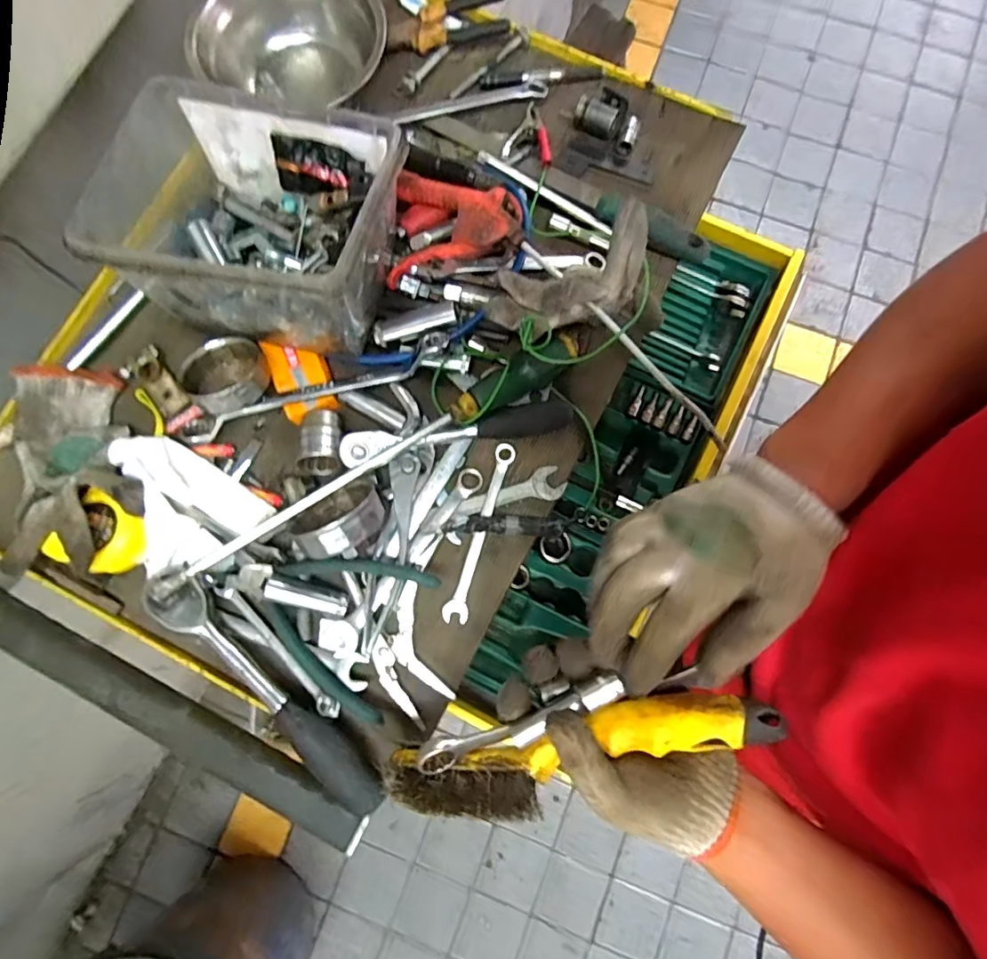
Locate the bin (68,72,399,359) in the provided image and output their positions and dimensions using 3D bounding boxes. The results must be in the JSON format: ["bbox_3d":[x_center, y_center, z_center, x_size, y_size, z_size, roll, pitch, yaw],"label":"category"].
[{"bbox_3d":[-0.179,-0.199,0.422,0.197,0.122,0.153,7,80,2],"label":"bin"}]

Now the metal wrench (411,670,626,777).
[{"bbox_3d":[0.017,0.158,0.342,0.137,0.017,0.020,-23,80,6],"label":"metal wrench"}]

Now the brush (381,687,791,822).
[{"bbox_3d":[0.044,0.175,0.333,0.252,0.033,0.046,-22,80,14],"label":"brush"}]

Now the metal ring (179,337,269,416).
[{"bbox_3d":[-0.225,-0.090,0.446,0.068,0.036,0.068,-42,82,-6],"label":"metal ring"}]

